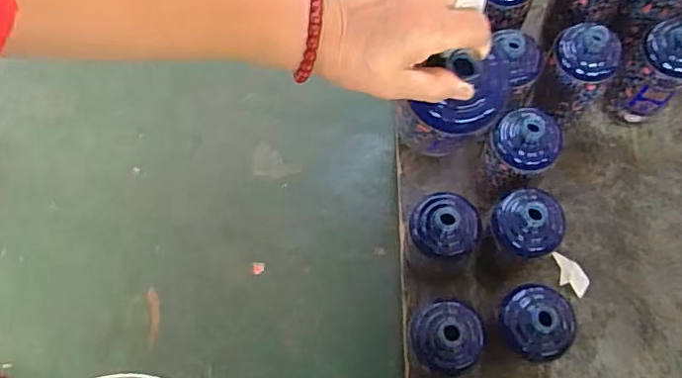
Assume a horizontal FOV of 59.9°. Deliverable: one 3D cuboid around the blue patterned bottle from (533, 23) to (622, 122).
[{"bbox_3d":[0.297,-0.136,0.771,0.075,0.169,0.070,31,76,13],"label":"blue patterned bottle"}]

